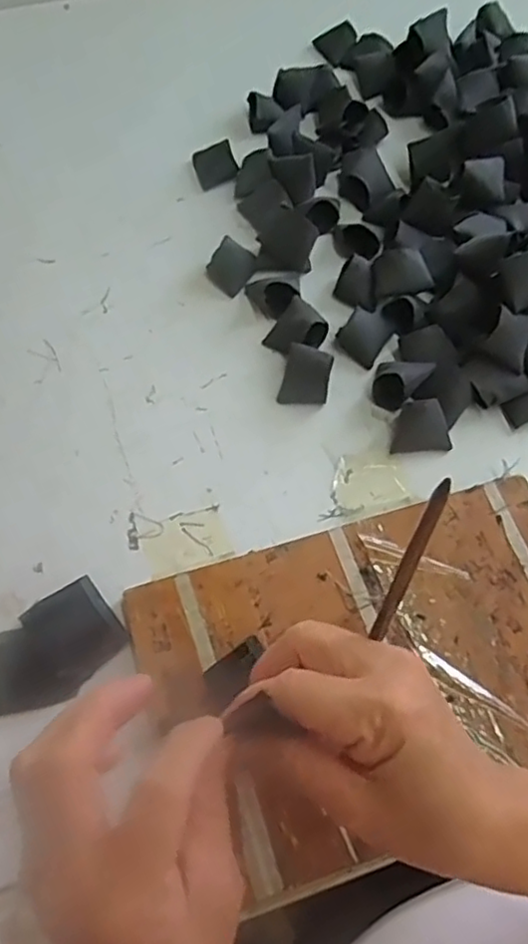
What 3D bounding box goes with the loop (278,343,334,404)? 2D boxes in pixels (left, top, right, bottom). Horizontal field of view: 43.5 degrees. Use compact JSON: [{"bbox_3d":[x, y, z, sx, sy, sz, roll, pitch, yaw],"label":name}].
[{"bbox_3d":[0.031,-0.069,0.476,0.033,0.022,0.036,12,62,5],"label":"loop"}]

